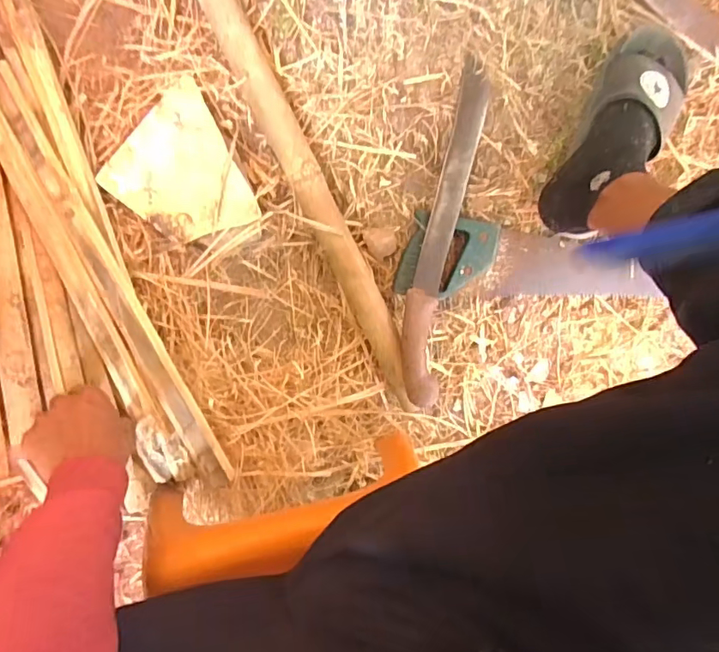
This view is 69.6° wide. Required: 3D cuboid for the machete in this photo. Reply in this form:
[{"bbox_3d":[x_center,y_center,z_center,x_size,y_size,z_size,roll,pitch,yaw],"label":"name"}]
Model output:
[{"bbox_3d":[0.098,-0.117,0.601,0.065,0.051,0.394,10,94,-9],"label":"machete"}]

